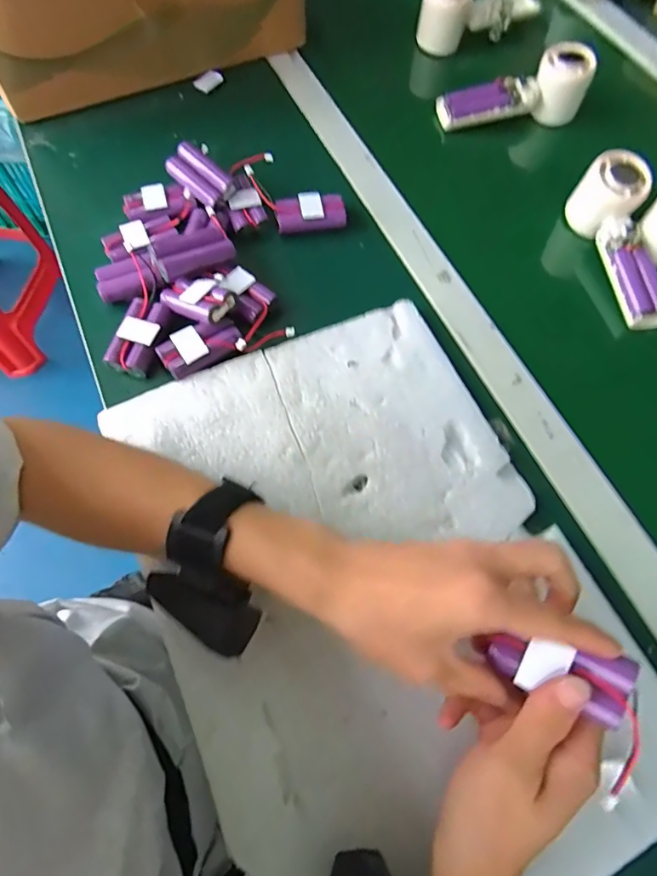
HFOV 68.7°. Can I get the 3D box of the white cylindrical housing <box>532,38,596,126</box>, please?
[{"bbox_3d":[0.260,-0.396,0.538,0.056,0.060,0.046,22,67,8],"label":"white cylindrical housing"}]

